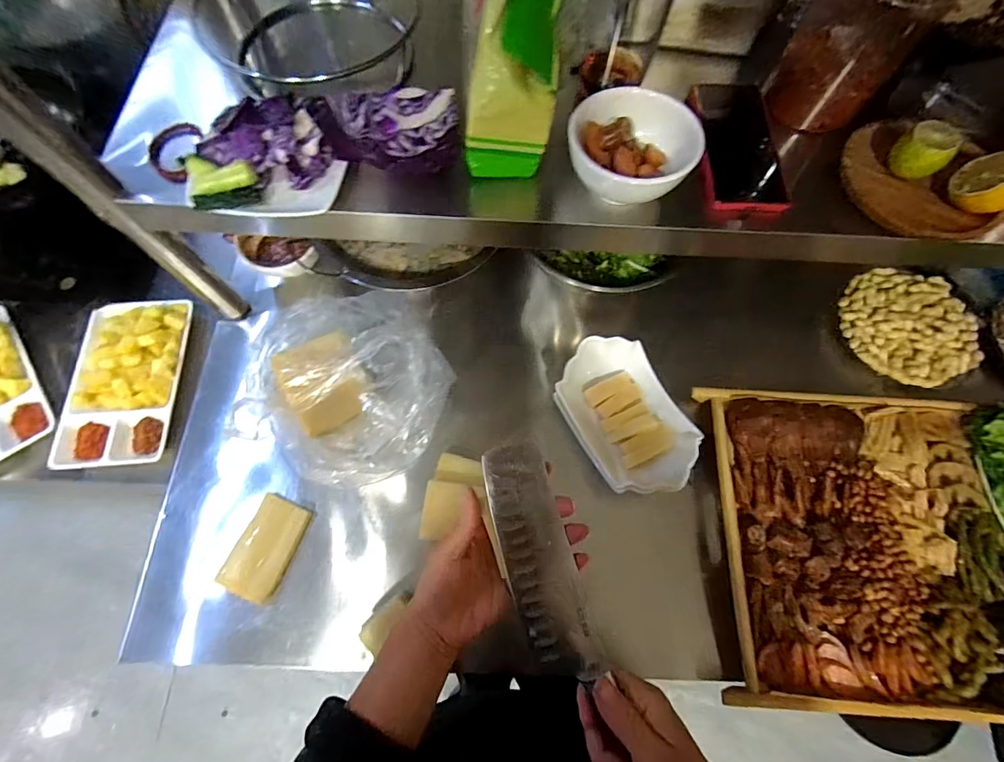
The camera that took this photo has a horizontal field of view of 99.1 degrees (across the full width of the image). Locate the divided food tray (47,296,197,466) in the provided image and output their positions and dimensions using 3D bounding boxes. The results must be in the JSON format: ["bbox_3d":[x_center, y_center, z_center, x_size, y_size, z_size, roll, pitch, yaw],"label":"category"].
[{"bbox_3d":[-0.517,-0.004,0.582,0.138,0.041,0.236,-2,70,-1],"label":"divided food tray"}]

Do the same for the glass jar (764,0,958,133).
[{"bbox_3d":[0.340,-0.338,0.411,0.103,0.136,0.109,34,73,11],"label":"glass jar"}]

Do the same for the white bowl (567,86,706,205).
[{"bbox_3d":[0.118,-0.214,0.387,0.110,0.050,0.110,0,70,0],"label":"white bowl"}]

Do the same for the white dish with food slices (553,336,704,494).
[{"bbox_3d":[0.147,0.042,0.504,0.121,0.060,0.180,-28,72,-10],"label":"white dish with food slices"}]

